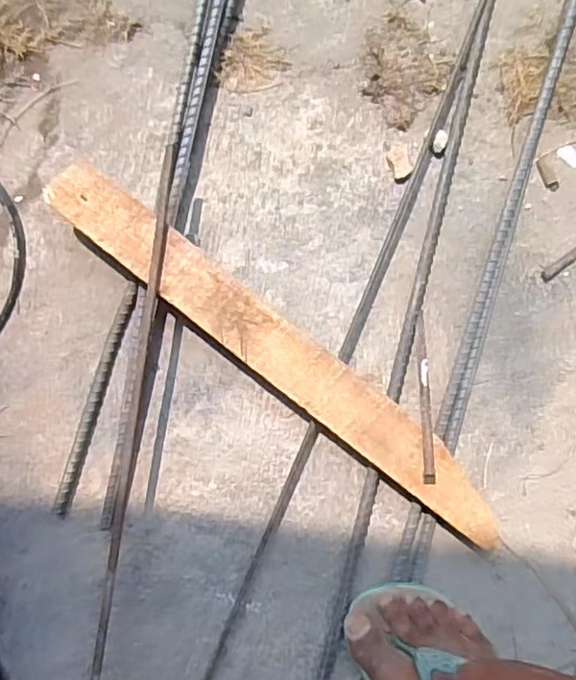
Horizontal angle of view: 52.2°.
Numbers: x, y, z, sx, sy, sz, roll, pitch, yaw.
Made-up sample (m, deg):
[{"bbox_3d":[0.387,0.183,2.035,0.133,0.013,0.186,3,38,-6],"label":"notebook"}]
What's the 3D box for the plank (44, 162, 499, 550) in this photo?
[{"bbox_3d":[-0.011,0.009,0.525,0.489,0.014,0.056,38,88,3],"label":"plank"}]

